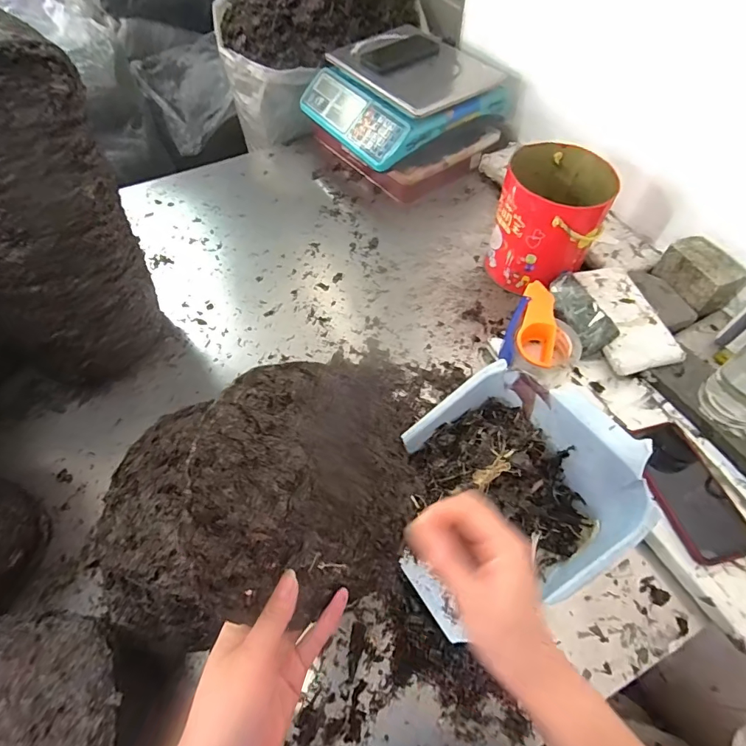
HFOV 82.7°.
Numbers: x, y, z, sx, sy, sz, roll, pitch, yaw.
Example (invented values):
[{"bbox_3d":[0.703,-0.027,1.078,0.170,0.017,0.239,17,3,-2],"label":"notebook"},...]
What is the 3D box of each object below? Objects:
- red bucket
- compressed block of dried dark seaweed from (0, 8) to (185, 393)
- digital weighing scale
[{"bbox_3d":[0.291,-0.254,0.719,0.155,0.170,0.169,18,59,12],"label":"red bucket"},{"bbox_3d":[-0.427,-0.185,0.553,0.220,0.414,0.183,-38,64,-21],"label":"compressed block of dried dark seaweed"},{"bbox_3d":[0.053,-0.610,0.919,0.337,0.103,0.341,-33,62,-19],"label":"digital weighing scale"}]

